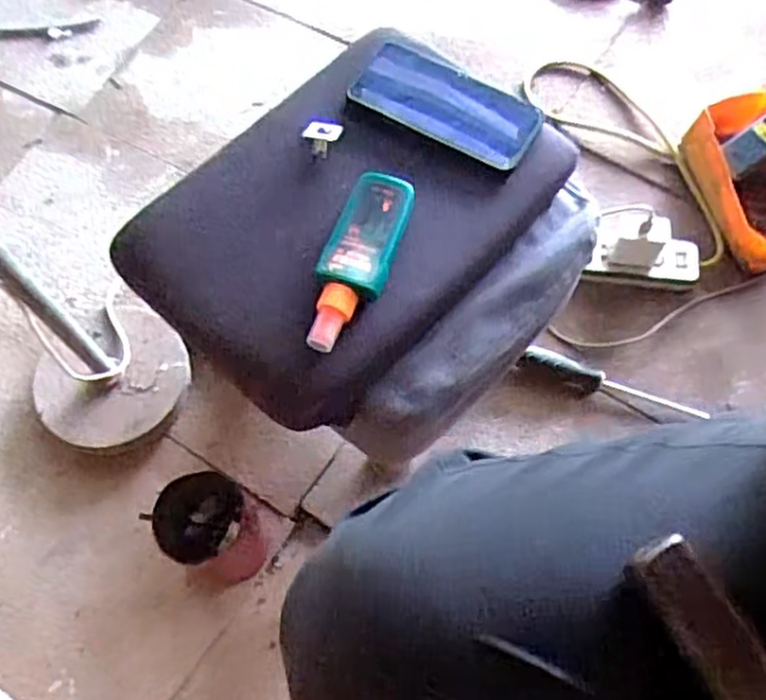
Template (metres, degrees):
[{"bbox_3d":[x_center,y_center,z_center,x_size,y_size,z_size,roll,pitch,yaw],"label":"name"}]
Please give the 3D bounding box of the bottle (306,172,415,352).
[{"bbox_3d":[-0.019,-0.068,0.561,0.053,0.033,0.154,20,67,9],"label":"bottle"}]

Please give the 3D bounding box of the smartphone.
[{"bbox_3d":[0.056,-0.217,0.627,0.159,0.016,0.078,29,77,7],"label":"smartphone"}]

